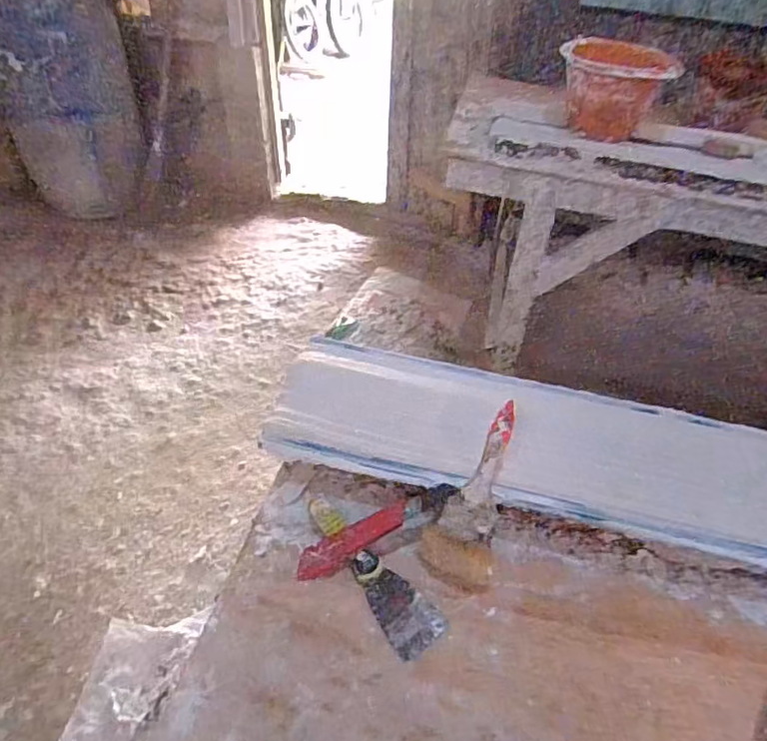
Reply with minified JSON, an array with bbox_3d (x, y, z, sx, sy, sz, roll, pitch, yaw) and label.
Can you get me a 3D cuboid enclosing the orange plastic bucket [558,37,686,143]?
[{"bbox_3d":[0.526,-0.651,1.331,0.252,0.181,0.207,15,46,11],"label":"orange plastic bucket"}]

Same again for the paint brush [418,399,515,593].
[{"bbox_3d":[0.103,0.135,0.638,0.079,0.023,0.198,18,83,14],"label":"paint brush"}]

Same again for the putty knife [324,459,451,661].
[{"bbox_3d":[-0.019,0.215,0.630,0.057,0.021,0.202,-30,54,-29],"label":"putty knife"}]

